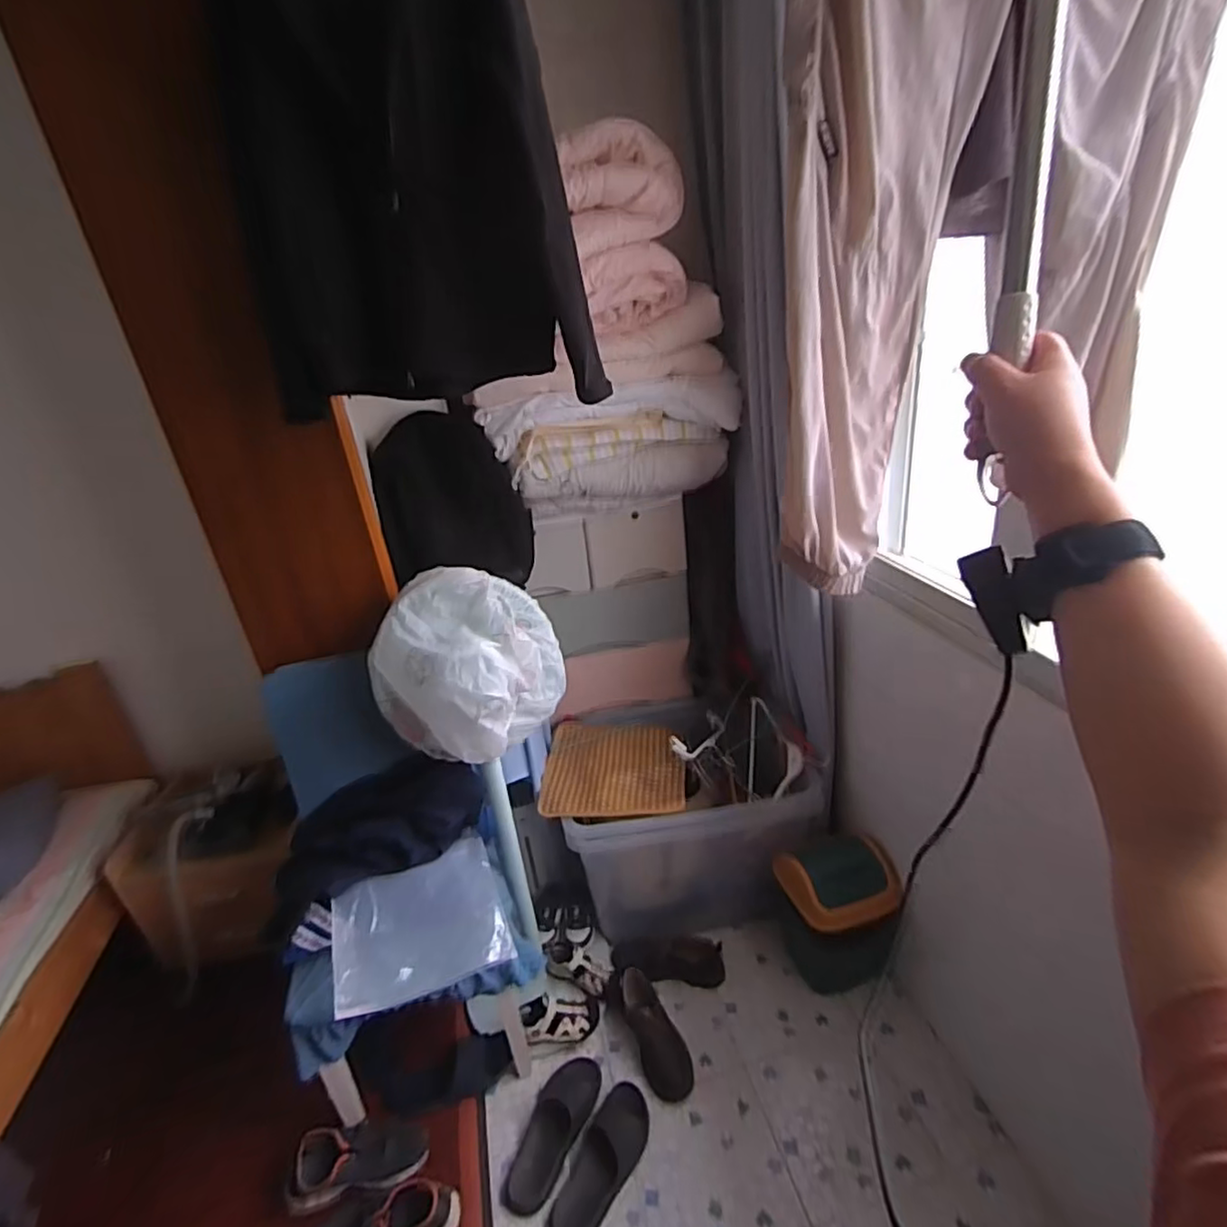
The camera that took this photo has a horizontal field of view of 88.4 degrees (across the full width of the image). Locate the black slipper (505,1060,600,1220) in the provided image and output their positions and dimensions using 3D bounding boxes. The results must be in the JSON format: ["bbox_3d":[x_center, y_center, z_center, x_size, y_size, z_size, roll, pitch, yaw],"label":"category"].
[{"bbox_3d":[-0.131,1.127,1.391,0.128,0.065,0.306,4,27,23],"label":"black slipper"}]

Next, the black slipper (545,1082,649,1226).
[{"bbox_3d":[-0.024,1.158,1.327,0.110,0.063,0.286,9,30,32],"label":"black slipper"}]

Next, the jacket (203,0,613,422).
[{"bbox_3d":[-0.334,-0.705,0.984,0.544,0.691,0.120,-10,25,-6],"label":"jacket"}]

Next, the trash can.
[{"bbox_3d":[0.554,0.756,1.627,0.270,0.348,0.307,-11,25,-8],"label":"trash can"}]

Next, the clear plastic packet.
[{"bbox_3d":[-0.410,0.651,1.331,0.351,0.044,0.285,-14,49,-27],"label":"clear plastic packet"}]

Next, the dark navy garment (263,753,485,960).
[{"bbox_3d":[-0.545,0.523,1.410,0.542,0.209,0.191,-35,34,-18],"label":"dark navy garment"}]

